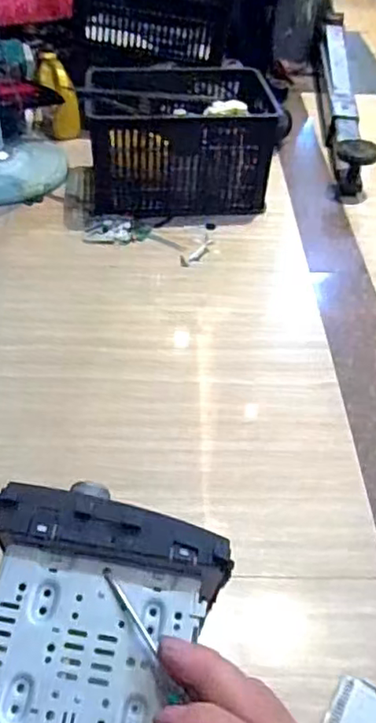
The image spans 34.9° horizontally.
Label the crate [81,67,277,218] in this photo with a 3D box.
[{"bbox_3d":[-0.020,-0.649,1.752,0.523,0.291,0.387,-2,44,-4],"label":"crate"}]

